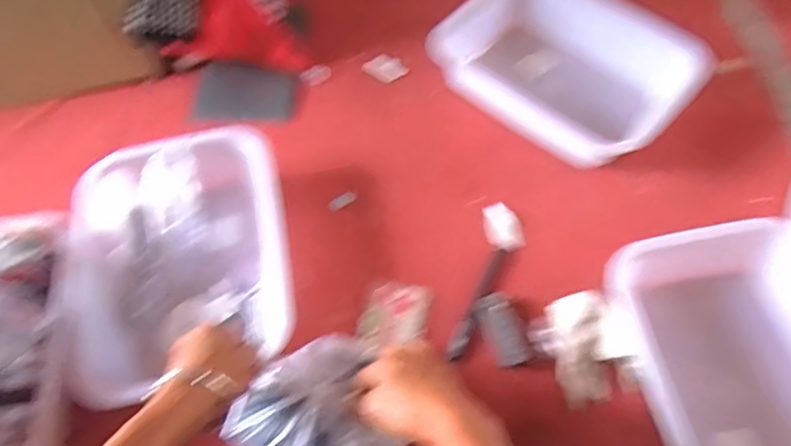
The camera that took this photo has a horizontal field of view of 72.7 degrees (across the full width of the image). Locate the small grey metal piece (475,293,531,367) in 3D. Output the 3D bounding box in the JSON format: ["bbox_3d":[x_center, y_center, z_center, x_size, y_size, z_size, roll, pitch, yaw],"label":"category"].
[{"bbox_3d":[0.116,0.115,0.577,0.040,0.014,0.075,-20,65,-9],"label":"small grey metal piece"}]

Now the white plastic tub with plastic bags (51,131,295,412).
[{"bbox_3d":[-0.241,0.036,0.603,0.225,0.081,0.256,-13,64,-5],"label":"white plastic tub with plastic bags"}]

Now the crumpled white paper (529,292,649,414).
[{"bbox_3d":[0.196,0.126,0.550,0.081,0.055,0.106,-25,65,-11],"label":"crumpled white paper"}]

